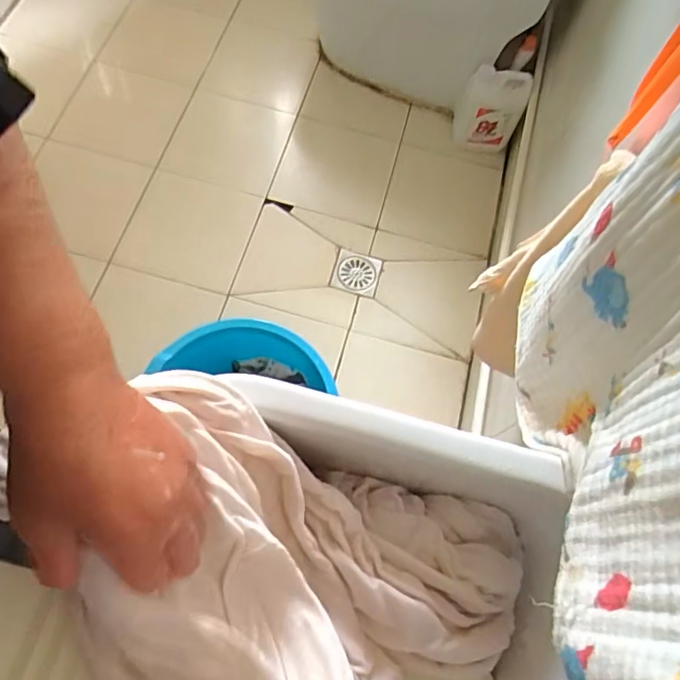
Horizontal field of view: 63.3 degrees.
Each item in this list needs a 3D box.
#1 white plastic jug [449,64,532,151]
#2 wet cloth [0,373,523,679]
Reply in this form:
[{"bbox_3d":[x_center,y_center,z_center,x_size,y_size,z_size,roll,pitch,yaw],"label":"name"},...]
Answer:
[{"bbox_3d":[0.399,-0.617,1.483,0.165,0.237,0.094,21,67,3],"label":"white plastic jug"},{"bbox_3d":[-0.012,0.251,0.369,0.313,0.223,0.361,16,67,5],"label":"wet cloth"}]

